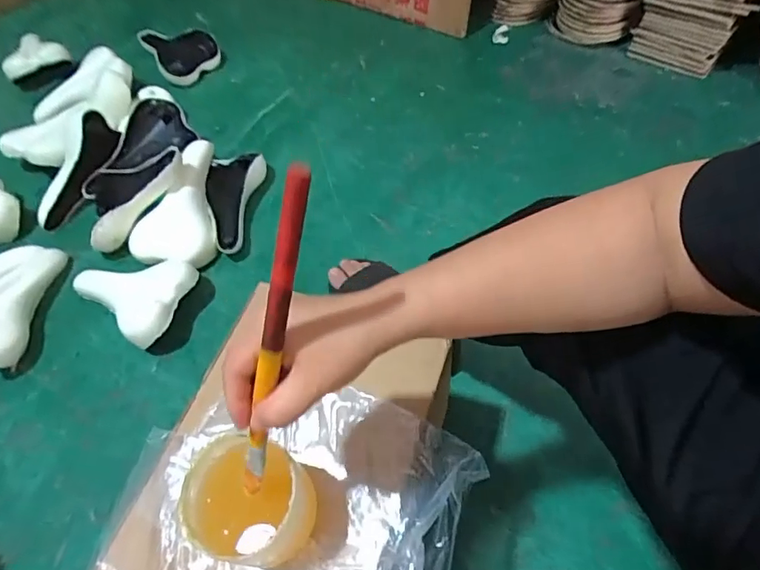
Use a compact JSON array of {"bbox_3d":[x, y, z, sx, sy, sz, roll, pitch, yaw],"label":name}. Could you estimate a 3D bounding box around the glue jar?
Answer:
[{"bbox_3d":[-0.110,0.189,0.420,0.095,0.091,0.085,7,58,11],"label":"glue jar"}]

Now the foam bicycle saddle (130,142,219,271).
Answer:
[{"bbox_3d":[-0.353,-0.148,0.933,0.154,0.057,0.260,23,76,3],"label":"foam bicycle saddle"}]

